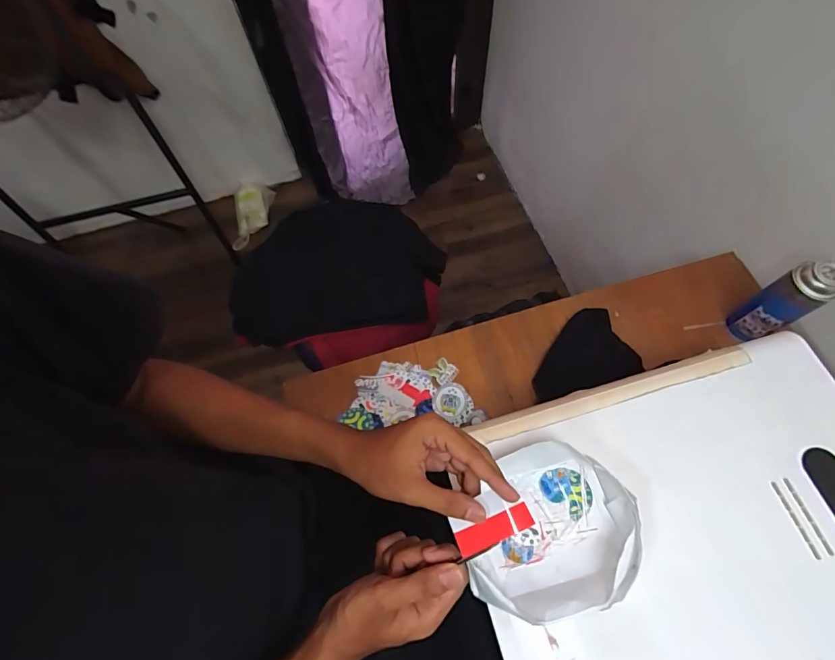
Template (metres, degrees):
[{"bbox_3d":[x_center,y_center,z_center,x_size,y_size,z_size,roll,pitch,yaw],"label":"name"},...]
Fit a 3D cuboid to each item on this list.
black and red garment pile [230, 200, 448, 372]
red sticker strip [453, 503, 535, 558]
[{"bbox_3d":[-0.201,-0.116,1.093,0.520,0.137,0.408,-8,67,0],"label":"black and red garment pile"},{"bbox_3d":[0.063,0.164,0.343,0.065,0.004,0.020,-31,63,11],"label":"red sticker strip"}]

